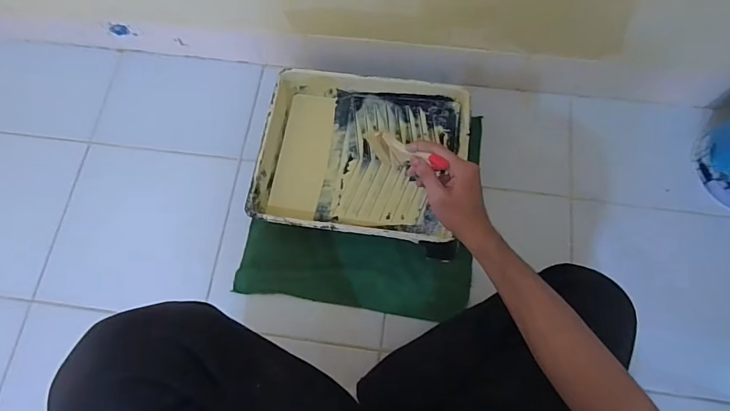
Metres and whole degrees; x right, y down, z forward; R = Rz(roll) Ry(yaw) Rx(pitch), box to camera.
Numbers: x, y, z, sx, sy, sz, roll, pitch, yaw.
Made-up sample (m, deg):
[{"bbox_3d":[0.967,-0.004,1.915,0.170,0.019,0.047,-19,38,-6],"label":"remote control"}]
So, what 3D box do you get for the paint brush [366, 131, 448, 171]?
[{"bbox_3d":[0.051,-0.072,0.580,0.021,0.048,0.149,-50,39,-13],"label":"paint brush"}]

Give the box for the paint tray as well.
[{"bbox_3d":[-0.004,-0.086,0.741,0.332,0.065,0.285,9,73,4],"label":"paint tray"}]

